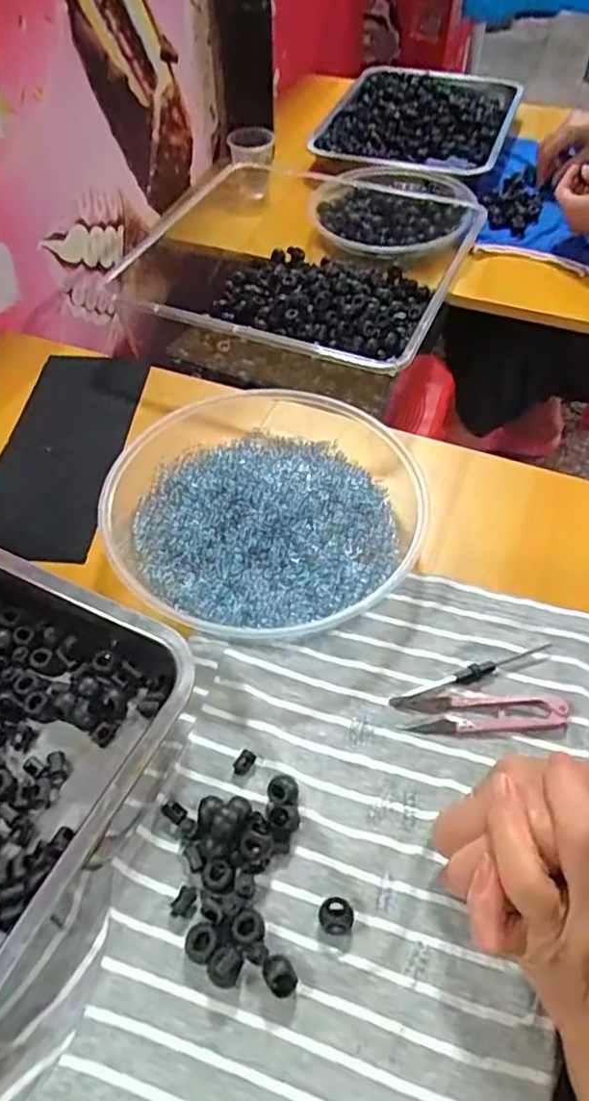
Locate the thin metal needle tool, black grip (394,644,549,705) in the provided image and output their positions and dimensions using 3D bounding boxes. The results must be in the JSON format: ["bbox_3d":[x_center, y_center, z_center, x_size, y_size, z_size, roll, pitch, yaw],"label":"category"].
[{"bbox_3d":[0.115,0.078,0.412,0.114,0.007,0.010,-15,54,-12],"label":"thin metal needle tool, black grip"}]

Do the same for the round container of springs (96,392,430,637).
[{"bbox_3d":[-0.023,-0.043,0.482,0.235,0.041,0.226,1,52,-1],"label":"round container of springs"}]

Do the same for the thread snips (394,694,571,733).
[{"bbox_3d":[0.117,0.099,0.397,0.101,0.009,0.024,0,52,-2],"label":"thread snips"}]

